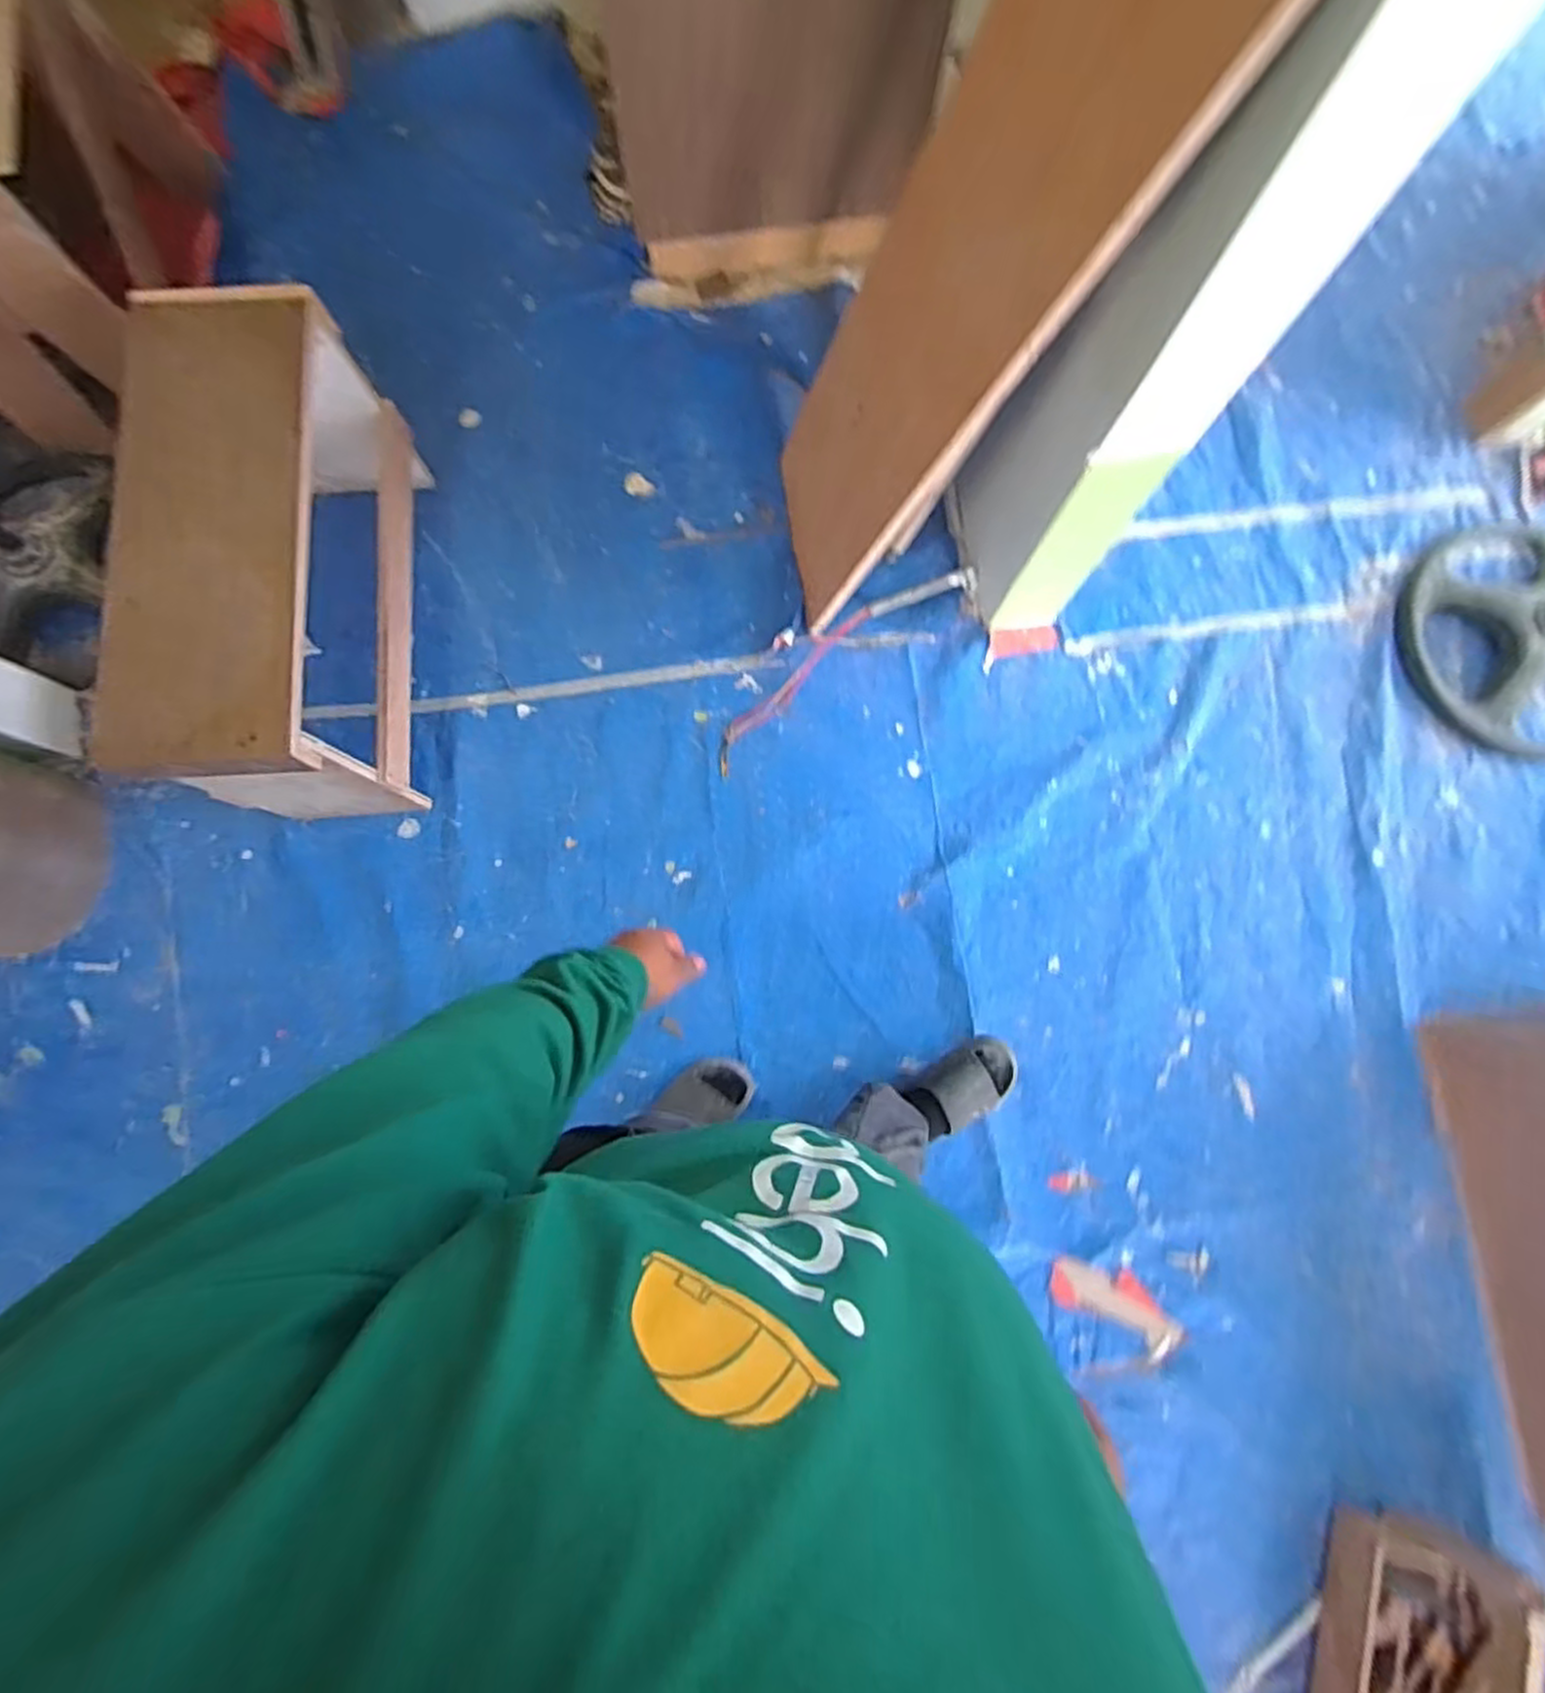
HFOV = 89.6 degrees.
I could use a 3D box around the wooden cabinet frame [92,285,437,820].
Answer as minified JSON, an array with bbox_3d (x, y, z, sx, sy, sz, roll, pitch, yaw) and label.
[{"bbox_3d":[-0.759,-0.415,1.242,0.296,0.437,0.691,-1,80,-1],"label":"wooden cabinet frame"}]

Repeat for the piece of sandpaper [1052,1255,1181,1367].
[{"bbox_3d":[0.575,0.764,1.299,0.236,0.018,0.098,33,81,5],"label":"piece of sandpaper"}]

